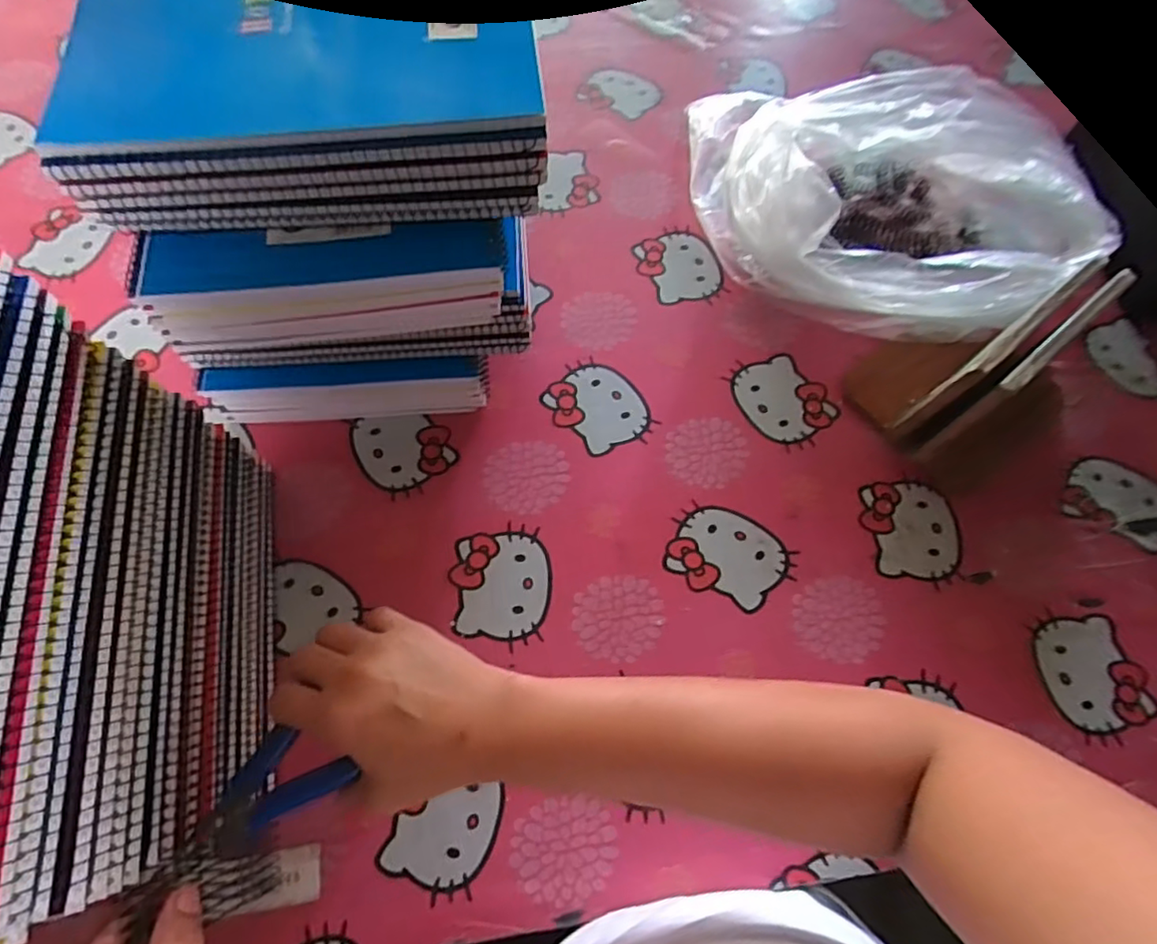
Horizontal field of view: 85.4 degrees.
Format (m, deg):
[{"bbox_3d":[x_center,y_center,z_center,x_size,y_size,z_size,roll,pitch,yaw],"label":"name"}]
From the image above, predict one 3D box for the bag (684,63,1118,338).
[{"bbox_3d":[0.271,-0.237,0.558,0.323,0.097,0.241,4,67,0],"label":"bag"}]

